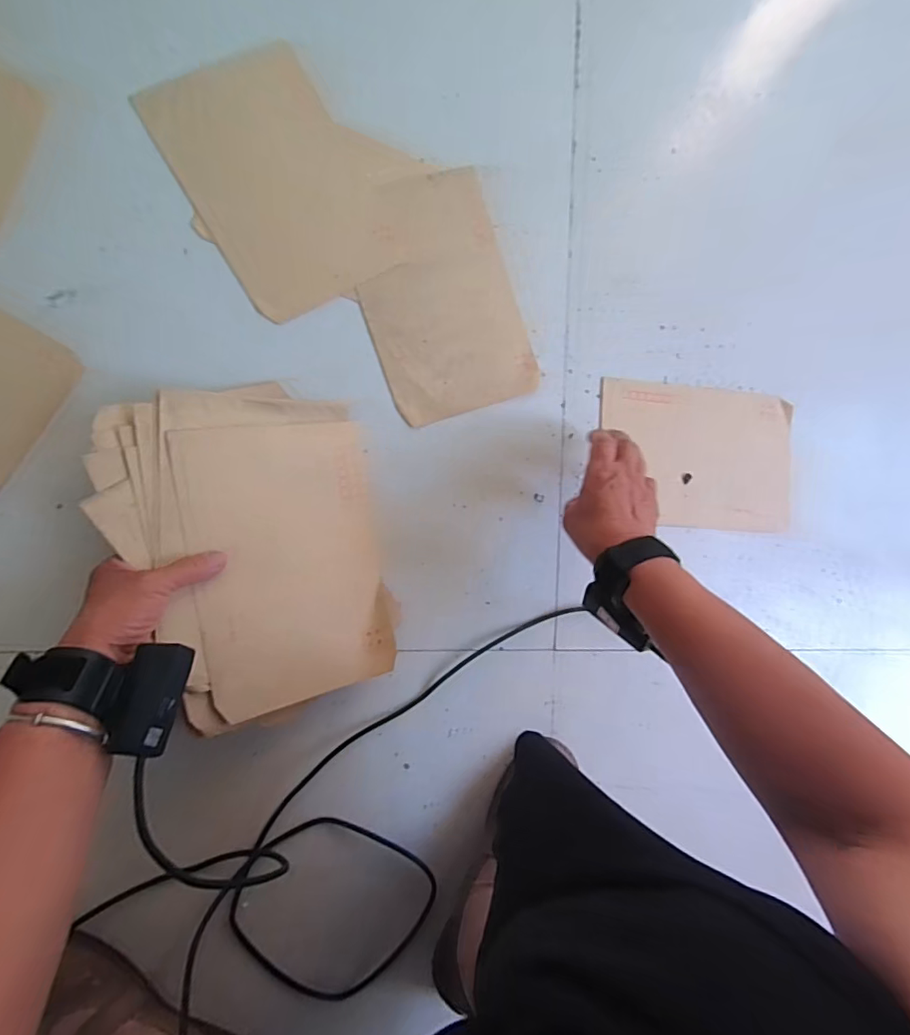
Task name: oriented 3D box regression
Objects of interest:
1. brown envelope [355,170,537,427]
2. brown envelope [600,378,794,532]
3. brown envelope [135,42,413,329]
[{"bbox_3d":[-0.016,-0.228,0.519,0.156,0.004,0.241,-19,92,-10],"label":"brown envelope"},{"bbox_3d":[0.271,-0.069,0.565,0.226,0.007,0.157,4,88,-9],"label":"brown envelope"},{"bbox_3d":[-0.171,-0.325,0.490,0.161,0.005,0.234,-31,94,-12],"label":"brown envelope"}]

